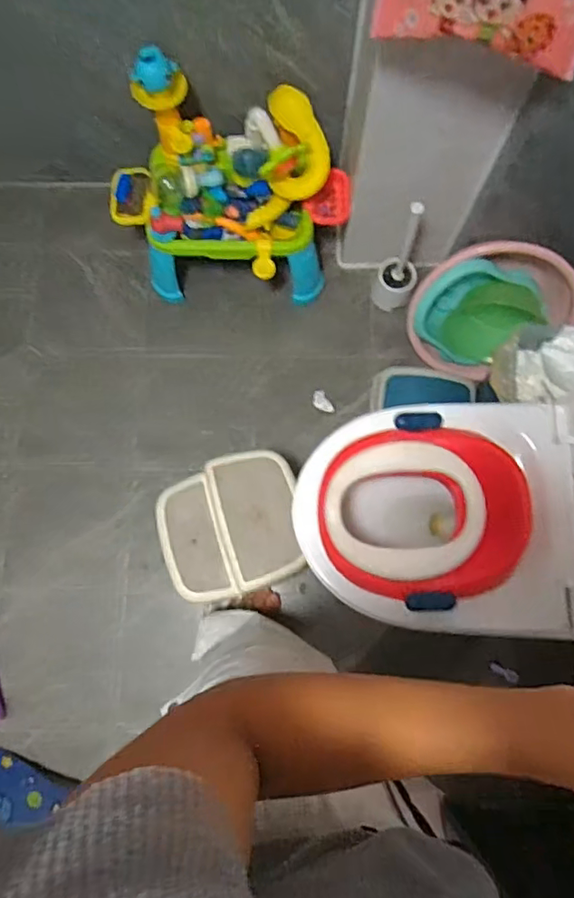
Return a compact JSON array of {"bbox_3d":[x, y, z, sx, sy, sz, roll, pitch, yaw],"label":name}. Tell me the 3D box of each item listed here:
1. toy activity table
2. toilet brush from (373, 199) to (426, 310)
[{"bbox_3d":[-0.124,-0.549,1.229,0.510,0.379,0.286,2,78,-1],"label":"toy activity table"},{"bbox_3d":[0.264,-0.432,1.275,0.082,0.332,0.101,24,79,4],"label":"toilet brush"}]

